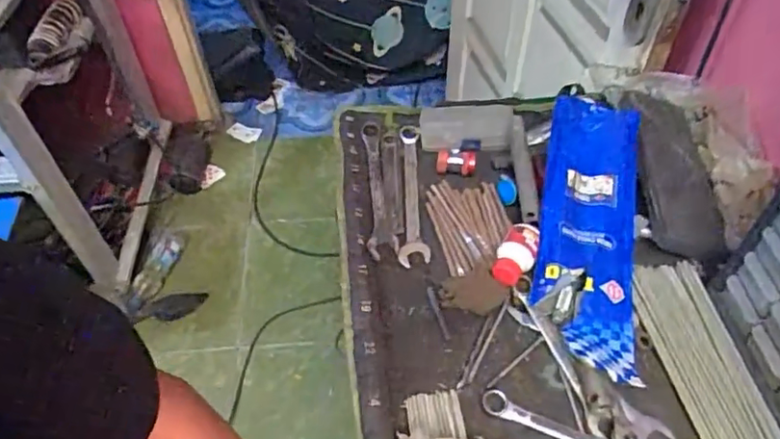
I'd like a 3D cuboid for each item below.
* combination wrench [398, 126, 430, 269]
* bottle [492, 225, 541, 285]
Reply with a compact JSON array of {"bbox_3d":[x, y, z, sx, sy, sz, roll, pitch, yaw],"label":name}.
[{"bbox_3d":[0.029,-0.036,0.731,0.036,0.014,0.220,0,51,1],"label":"combination wrench"},{"bbox_3d":[0.135,0.041,0.621,0.037,0.034,0.080,17,54,14],"label":"bottle"}]

